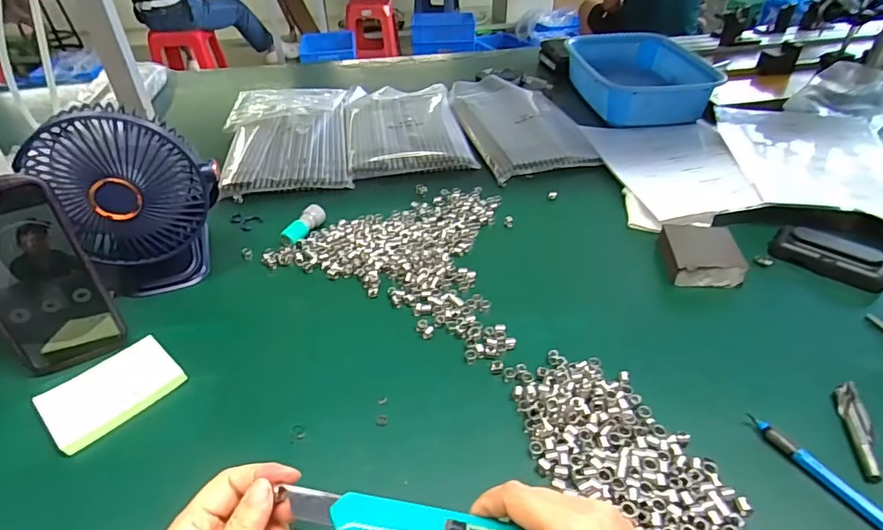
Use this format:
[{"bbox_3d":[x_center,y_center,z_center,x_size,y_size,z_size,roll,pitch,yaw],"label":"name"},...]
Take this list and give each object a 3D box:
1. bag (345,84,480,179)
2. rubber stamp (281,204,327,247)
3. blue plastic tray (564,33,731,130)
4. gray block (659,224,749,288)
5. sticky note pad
[{"bbox_3d":[-0.062,-0.233,0.829,0.181,0.029,0.319,-7,38,-6],"label":"bag"},{"bbox_3d":[-0.163,-0.047,0.591,0.020,0.024,0.063,19,43,25],"label":"rubber stamp"},{"bbox_3d":[0.352,-0.350,0.917,0.217,0.066,0.333,-5,38,-4],"label":"blue plastic tray"},{"bbox_3d":[0.275,-0.015,0.538,0.070,0.025,0.093,5,38,9],"label":"gray block"},{"bbox_3d":[-0.270,0.105,0.414,0.069,0.014,0.095,26,46,31],"label":"sticky note pad"}]

